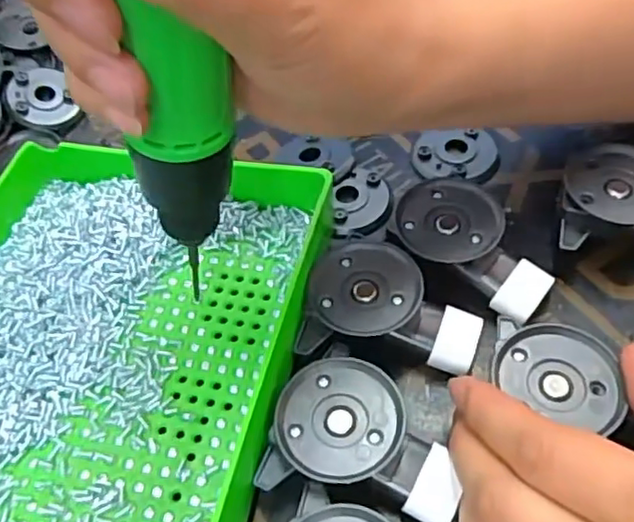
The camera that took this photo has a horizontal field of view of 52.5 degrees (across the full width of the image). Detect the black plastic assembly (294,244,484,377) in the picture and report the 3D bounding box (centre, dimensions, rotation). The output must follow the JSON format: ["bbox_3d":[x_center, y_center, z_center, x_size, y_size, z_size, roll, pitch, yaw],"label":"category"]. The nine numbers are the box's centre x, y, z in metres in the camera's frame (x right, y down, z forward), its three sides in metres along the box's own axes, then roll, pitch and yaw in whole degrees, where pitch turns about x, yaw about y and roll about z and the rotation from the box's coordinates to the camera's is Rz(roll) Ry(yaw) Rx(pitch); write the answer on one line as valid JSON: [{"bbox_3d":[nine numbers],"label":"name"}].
[{"bbox_3d":[0.029,0.017,0.249,0.066,0.018,0.044,2,55,9],"label":"black plastic assembly"}]

